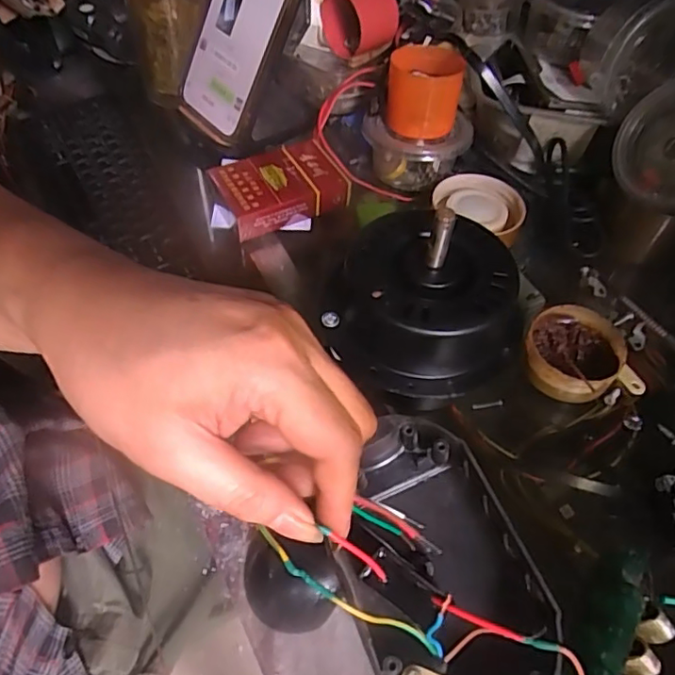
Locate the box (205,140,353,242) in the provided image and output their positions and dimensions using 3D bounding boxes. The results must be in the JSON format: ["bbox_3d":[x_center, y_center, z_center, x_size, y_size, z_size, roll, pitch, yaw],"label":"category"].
[{"bbox_3d":[-0.040,-0.106,0.406,0.085,0.025,0.055,-24,58,-20],"label":"box"}]

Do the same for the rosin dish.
[{"bbox_3d":[0.140,0.008,0.341,0.053,0.022,0.060,27,56,16],"label":"rosin dish"}]

